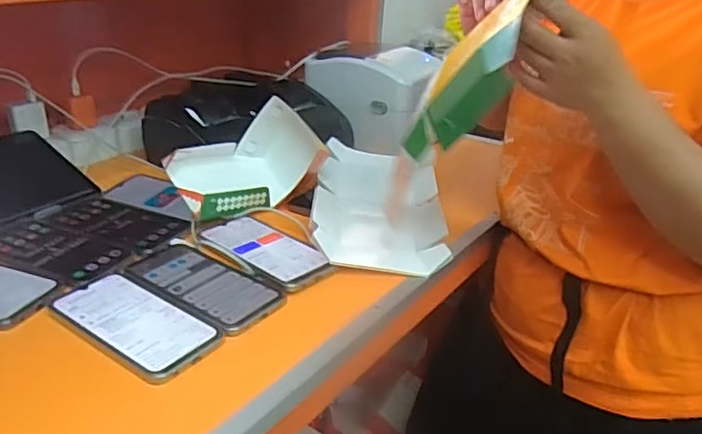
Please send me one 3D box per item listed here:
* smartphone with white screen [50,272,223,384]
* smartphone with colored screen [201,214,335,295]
[{"bbox_3d":[-0.205,0.096,0.553,0.176,0.006,0.078,19,31,32],"label":"smartphone with white screen"},{"bbox_3d":[-0.101,0.031,0.682,0.081,0.012,0.182,-21,34,-39],"label":"smartphone with colored screen"}]

